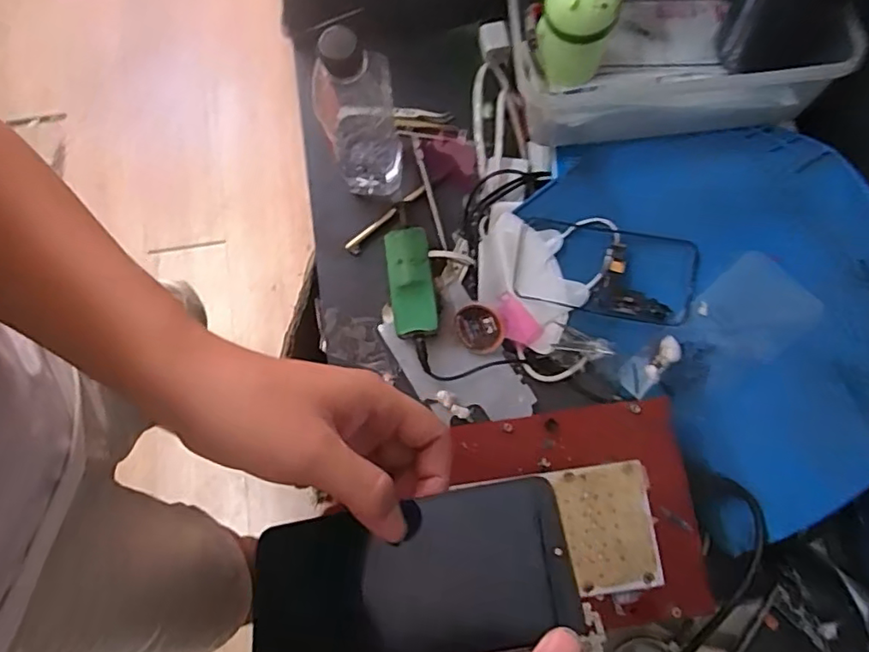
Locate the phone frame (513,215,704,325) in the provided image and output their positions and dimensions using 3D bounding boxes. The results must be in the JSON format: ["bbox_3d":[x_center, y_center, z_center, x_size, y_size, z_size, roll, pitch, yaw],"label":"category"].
[{"bbox_3d":[0.146,-0.046,0.499,0.151,0.007,0.073,12,96,12],"label":"phone frame"}]

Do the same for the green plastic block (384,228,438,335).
[{"bbox_3d":[-0.021,-0.040,0.536,0.039,0.029,0.094,-8,79,-1],"label":"green plastic block"}]

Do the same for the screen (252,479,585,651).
[{"bbox_3d":[-0.012,0.123,0.278,0.150,0.009,0.073,-11,59,3],"label":"screen"}]

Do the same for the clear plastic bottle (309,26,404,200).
[{"bbox_3d":[-0.063,-0.172,0.478,0.063,0.186,0.056,-14,80,-2],"label":"clear plastic bottle"}]

